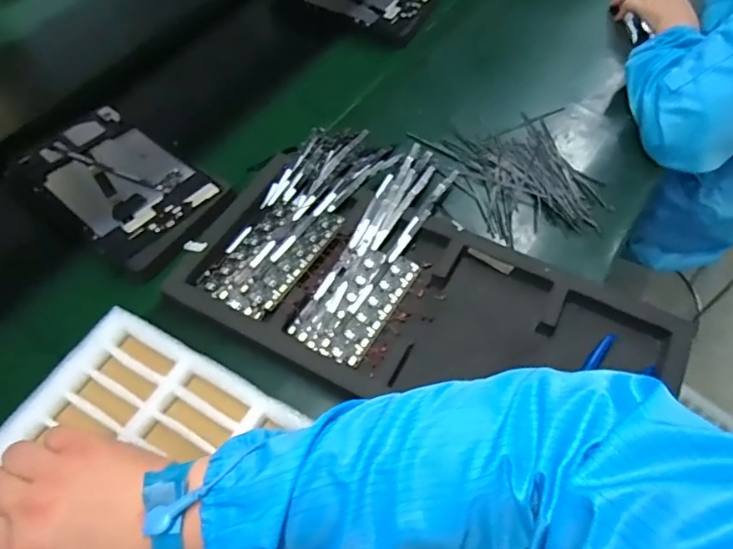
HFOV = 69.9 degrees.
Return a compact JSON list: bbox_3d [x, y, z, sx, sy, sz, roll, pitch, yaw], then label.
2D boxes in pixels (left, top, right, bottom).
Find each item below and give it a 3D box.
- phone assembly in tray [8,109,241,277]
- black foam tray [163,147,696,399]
[{"bbox_3d":[-0.295,-0.110,0.632,0.265,0.016,0.147,33,61,19],"label":"phone assembly in tray"},{"bbox_3d":[0.056,0.032,0.536,0.474,0.053,0.235,25,59,15],"label":"black foam tray"}]

